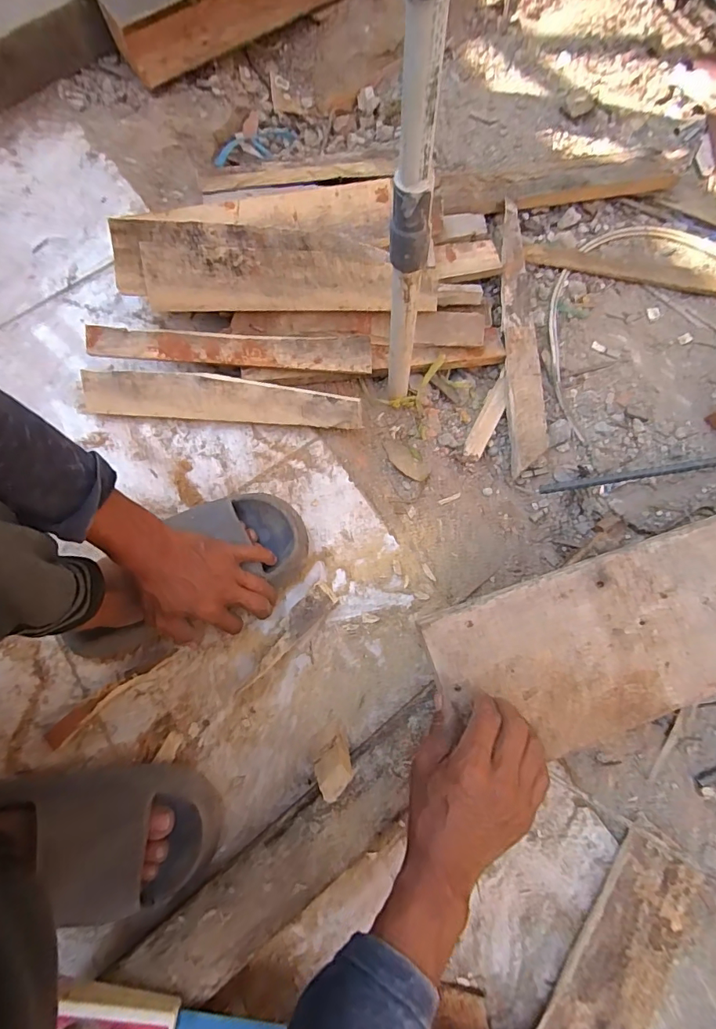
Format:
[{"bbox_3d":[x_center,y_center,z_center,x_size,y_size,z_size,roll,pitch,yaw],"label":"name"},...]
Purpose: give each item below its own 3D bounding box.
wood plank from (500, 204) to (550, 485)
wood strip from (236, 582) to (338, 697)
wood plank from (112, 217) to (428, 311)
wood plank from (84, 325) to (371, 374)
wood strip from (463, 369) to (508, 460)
[{"bbox_3d":[0.227,-0.261,0.646,0.045,0.018,0.419,-2,76,11],"label":"wood plank"},{"bbox_3d":[-0.081,0.137,0.507,0.031,0.015,0.143,44,82,7],"label":"wood strip"},{"bbox_3d":[-0.091,-0.296,0.556,0.377,0.025,0.092,-3,108,-9],"label":"wood plank"},{"bbox_3d":[-0.157,-0.202,0.566,0.342,0.010,0.042,1,100,-2],"label":"wood plank"},{"bbox_3d":[0.182,-0.139,0.628,0.027,0.007,0.148,25,78,8],"label":"wood strip"}]

